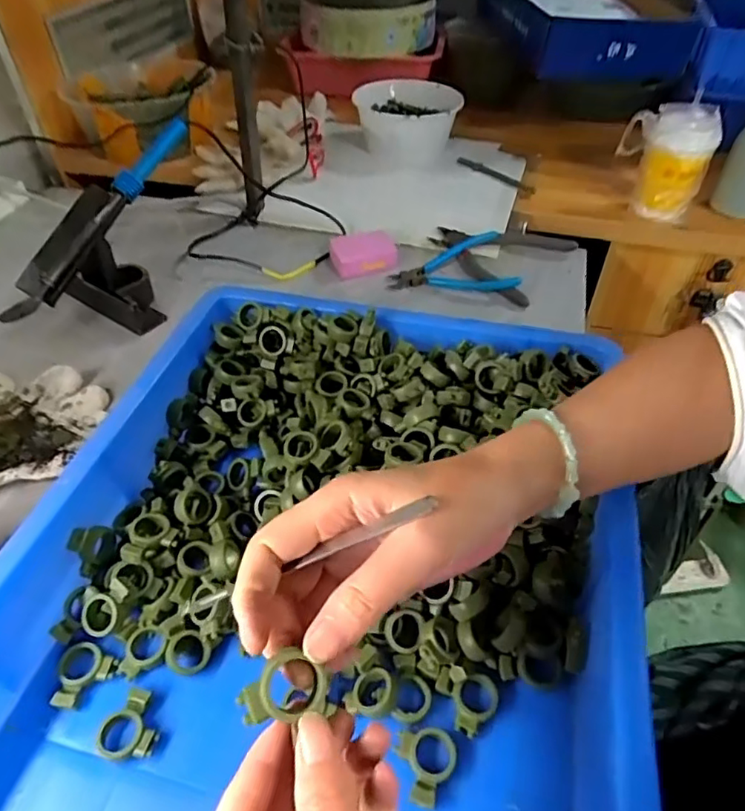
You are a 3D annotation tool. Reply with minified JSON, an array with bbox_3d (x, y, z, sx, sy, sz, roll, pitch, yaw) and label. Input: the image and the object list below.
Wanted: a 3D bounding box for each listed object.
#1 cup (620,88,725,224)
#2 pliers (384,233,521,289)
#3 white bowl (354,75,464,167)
[{"bbox_3d":[0.375,-0.324,0.738,0.092,0.133,0.097,0,46,0],"label":"cup"},{"bbox_3d":[0.102,-0.178,0.689,0.150,0.024,0.113,8,46,7],"label":"pliers"},{"bbox_3d":[0.060,-0.465,0.919,0.161,0.073,0.169,0,46,0],"label":"white bowl"}]

